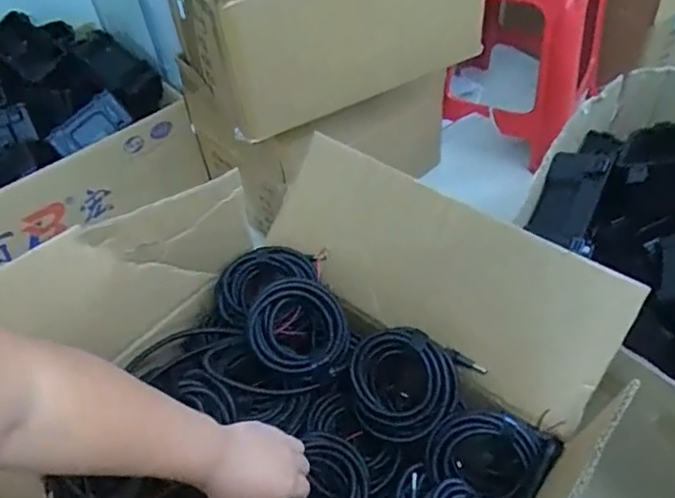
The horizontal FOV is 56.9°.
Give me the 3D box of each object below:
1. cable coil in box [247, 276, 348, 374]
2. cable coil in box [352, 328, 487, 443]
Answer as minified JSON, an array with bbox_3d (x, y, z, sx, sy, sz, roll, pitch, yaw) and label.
[{"bbox_3d":[-0.045,0.086,0.707,0.120,0.048,0.105,-18,81,-21],"label":"cable coil in box"},{"bbox_3d":[0.073,0.143,0.675,0.113,0.028,0.126,42,84,10],"label":"cable coil in box"}]

